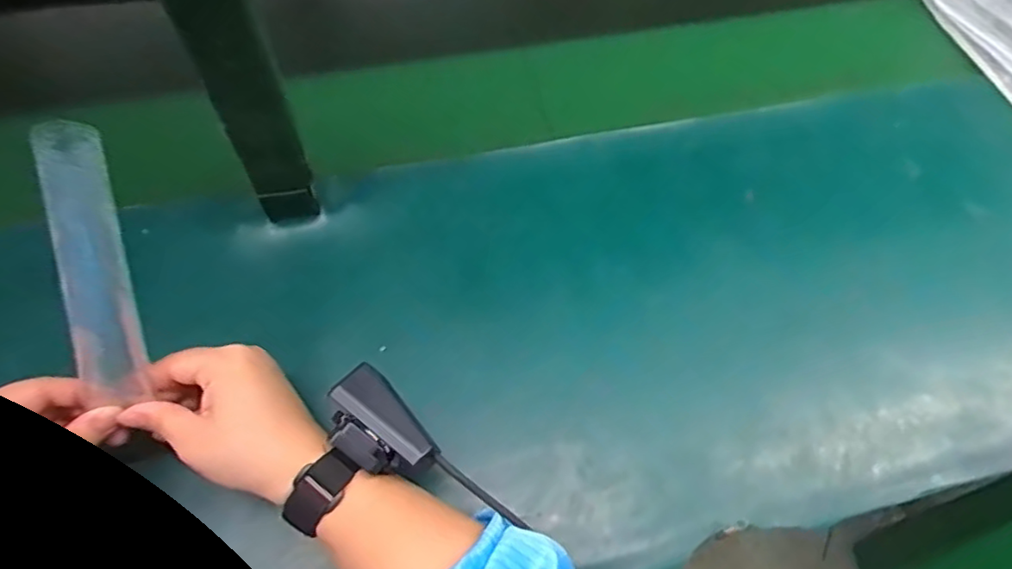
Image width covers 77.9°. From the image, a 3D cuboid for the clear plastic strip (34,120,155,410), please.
[{"bbox_3d":[-0.192,0.001,0.294,0.020,0.158,0.023,25,37,11],"label":"clear plastic strip"}]

